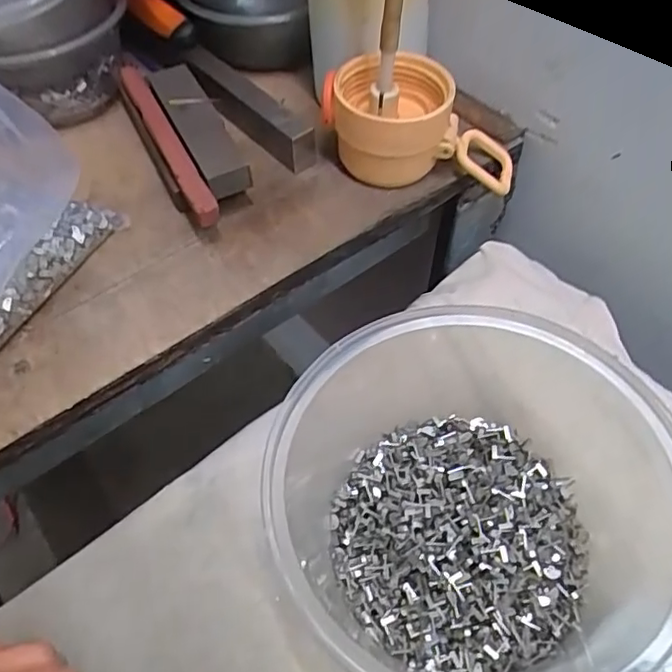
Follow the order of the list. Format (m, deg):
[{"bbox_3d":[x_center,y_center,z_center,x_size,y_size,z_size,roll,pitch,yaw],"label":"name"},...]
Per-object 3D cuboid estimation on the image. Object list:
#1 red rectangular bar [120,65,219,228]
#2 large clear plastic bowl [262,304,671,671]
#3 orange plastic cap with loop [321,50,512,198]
[{"bbox_3d":[-0.096,-0.107,0.343,0.012,0.034,0.136,-24,57,-15],"label":"red rectangular bar"},{"bbox_3d":[0.050,0.061,0.220,0.142,0.063,0.139,-1,54,1],"label":"large clear plastic bowl"},{"bbox_3d":[0.048,-0.115,0.335,0.109,0.057,0.058,6,54,6],"label":"orange plastic cap with loop"}]

